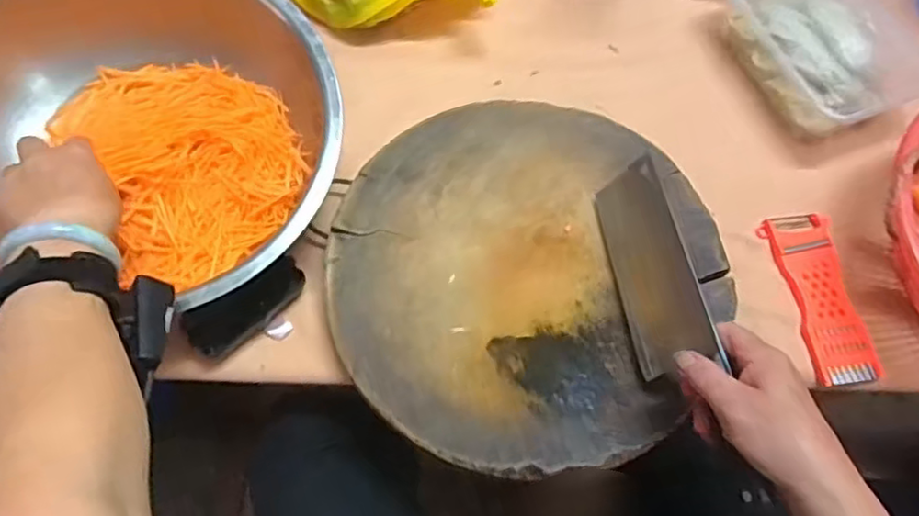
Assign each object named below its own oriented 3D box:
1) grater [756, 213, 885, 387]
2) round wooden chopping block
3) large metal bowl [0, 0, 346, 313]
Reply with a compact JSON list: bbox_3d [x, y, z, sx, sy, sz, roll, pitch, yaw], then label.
[{"bbox_3d":[0.349,0.034,0.611,0.068,0.011,0.171,-3,66,-4],"label":"grater"},{"bbox_3d":[0.057,0.013,0.590,0.341,0.040,0.340,29,68,10],"label":"round wooden chopping block"},{"bbox_3d":[-0.277,-0.119,0.565,0.338,0.133,0.302,6,66,0],"label":"large metal bowl"}]

